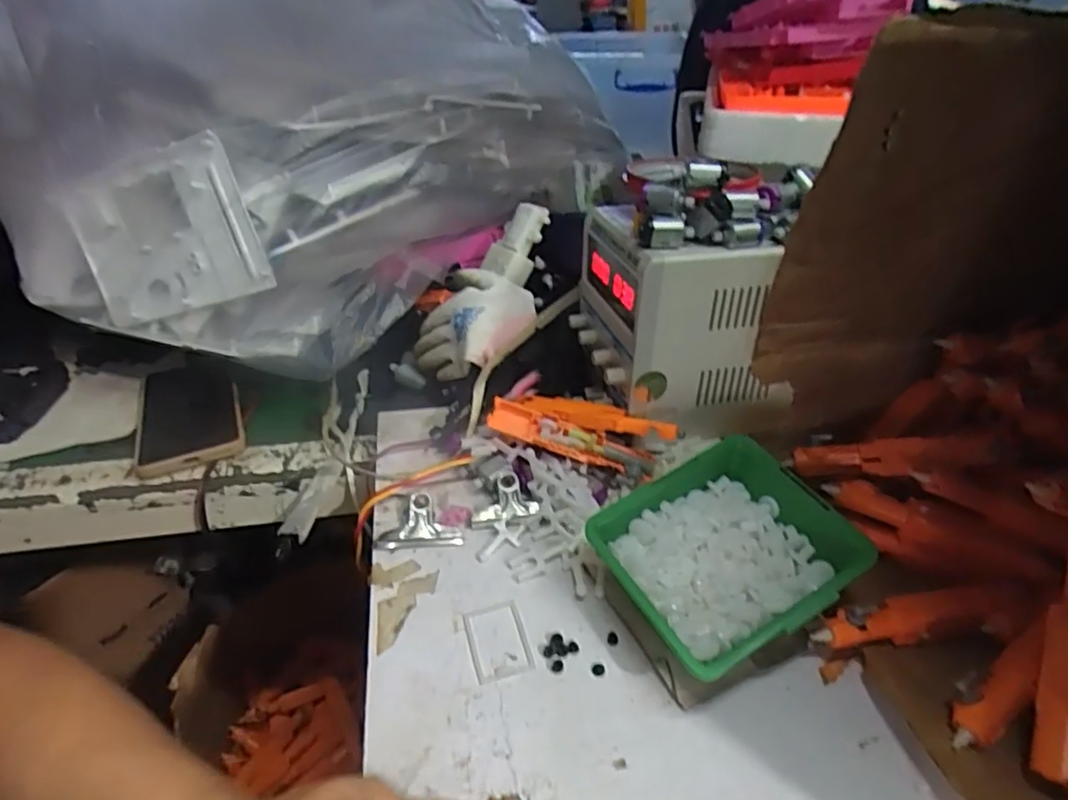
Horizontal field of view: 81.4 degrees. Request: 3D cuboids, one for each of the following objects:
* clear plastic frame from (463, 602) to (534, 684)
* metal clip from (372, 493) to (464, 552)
[{"bbox_3d":[-0.021,0.137,0.355,0.032,0.004,0.045,-10,38,-14],"label":"clear plastic frame"},{"bbox_3d":[-0.078,0.080,0.415,0.056,0.017,0.031,-5,37,-8],"label":"metal clip"}]

